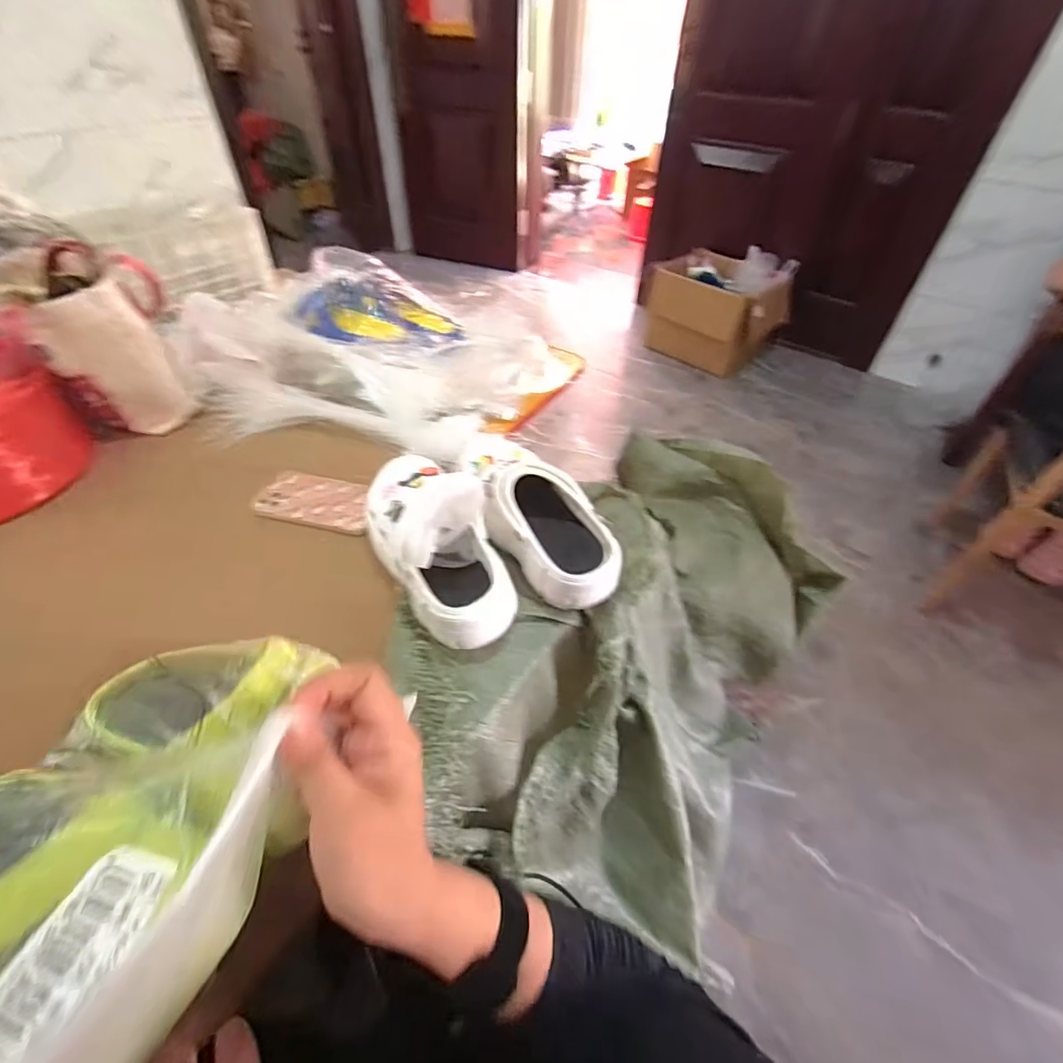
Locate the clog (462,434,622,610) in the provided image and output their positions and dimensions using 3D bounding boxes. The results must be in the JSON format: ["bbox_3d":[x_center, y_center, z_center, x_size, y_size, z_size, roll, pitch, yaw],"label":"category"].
[{"bbox_3d":[0.010,-0.028,0.565,0.094,0.083,0.241,-27,69,-26],"label":"clog"}]

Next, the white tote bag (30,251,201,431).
[{"bbox_3d":[-0.581,-0.245,0.720,0.159,0.204,0.112,-29,54,-27],"label":"white tote bag"}]

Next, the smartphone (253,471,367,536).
[{"bbox_3d":[-0.278,-0.040,0.655,0.142,0.011,0.072,11,61,2],"label":"smartphone"}]

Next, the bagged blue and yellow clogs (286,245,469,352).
[{"bbox_3d":[-0.257,-0.381,0.846,0.267,0.095,0.192,21,49,17],"label":"bagged blue and yellow clogs"}]

